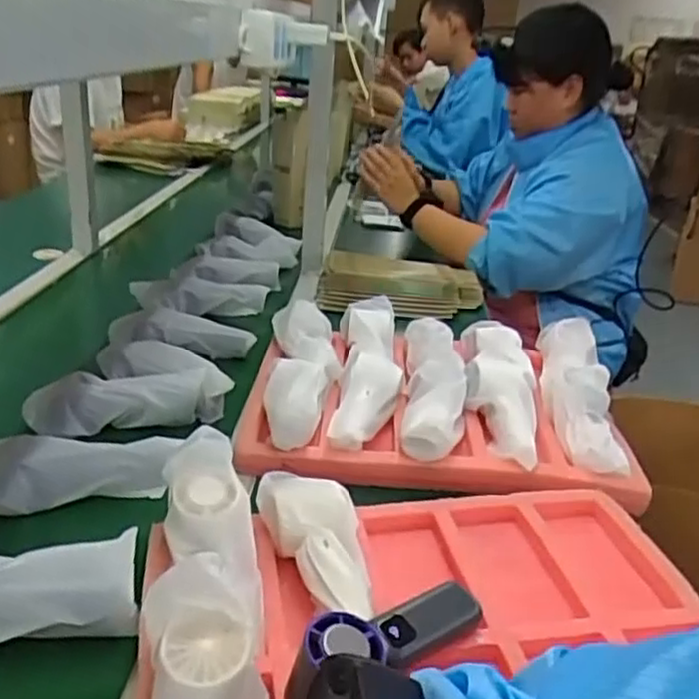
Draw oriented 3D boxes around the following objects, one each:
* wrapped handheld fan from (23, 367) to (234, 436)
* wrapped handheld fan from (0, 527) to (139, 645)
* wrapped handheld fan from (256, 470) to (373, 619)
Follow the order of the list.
[{"bbox_3d":[-0.245,0.055,0.814,0.208,0.057,0.052,-5,26,-22],"label":"wrapped handheld fan"},{"bbox_3d":[-0.254,0.182,0.535,0.185,0.050,0.061,-1,25,-15],"label":"wrapped handheld fan"},{"bbox_3d":[-0.023,0.153,0.595,0.064,0.051,0.158,-8,28,-27],"label":"wrapped handheld fan"}]

